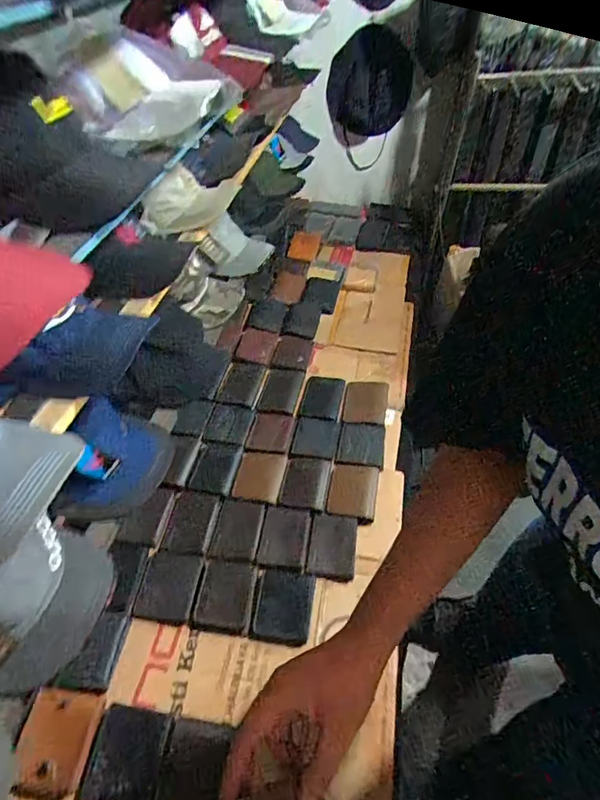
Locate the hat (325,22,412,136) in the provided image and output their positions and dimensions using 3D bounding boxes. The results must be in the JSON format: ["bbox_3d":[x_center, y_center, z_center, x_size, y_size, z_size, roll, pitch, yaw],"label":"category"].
[{"bbox_3d":[0.228,-1.028,1.552,0.325,0.280,0.061,-46,32,-4],"label":"hat"}]

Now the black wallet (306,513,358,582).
[{"bbox_3d":[0.058,0.264,0.854,0.081,0.016,0.117,5,47,7],"label":"black wallet"}]

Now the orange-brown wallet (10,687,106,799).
[{"bbox_3d":[-0.333,0.462,0.642,0.087,0.014,0.122,22,50,-15],"label":"orange-brown wallet"}]

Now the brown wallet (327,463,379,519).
[{"bbox_3d":[0.104,0.176,0.932,0.087,0.009,0.119,7,47,9],"label":"brown wallet"}]

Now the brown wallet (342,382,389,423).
[{"bbox_3d":[0.153,0.002,1.098,0.098,0.009,0.136,5,47,7],"label":"brown wallet"}]

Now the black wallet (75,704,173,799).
[{"bbox_3d":[-0.235,0.483,0.641,0.100,0.014,0.110,4,46,5],"label":"black wallet"}]

